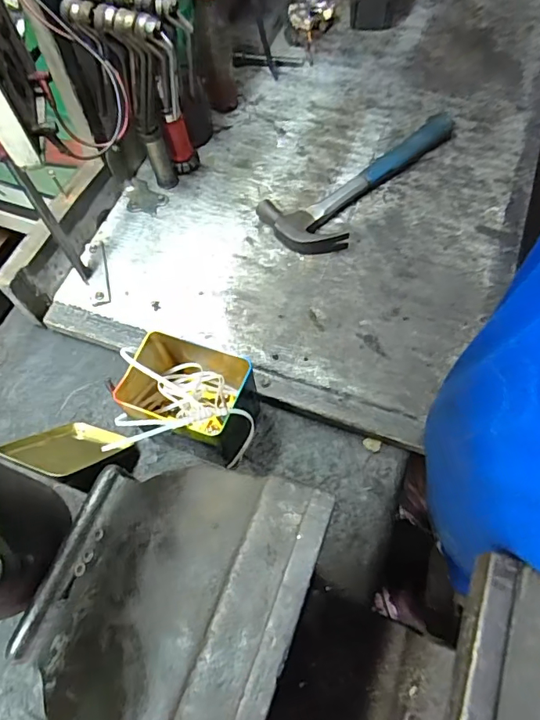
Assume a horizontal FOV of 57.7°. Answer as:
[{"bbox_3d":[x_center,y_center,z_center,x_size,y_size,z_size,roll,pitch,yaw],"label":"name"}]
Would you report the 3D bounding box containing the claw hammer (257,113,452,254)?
[{"bbox_3d":[0.162,-0.263,0.725,0.352,0.027,0.118,-32,65,-13],"label":"claw hammer"}]

